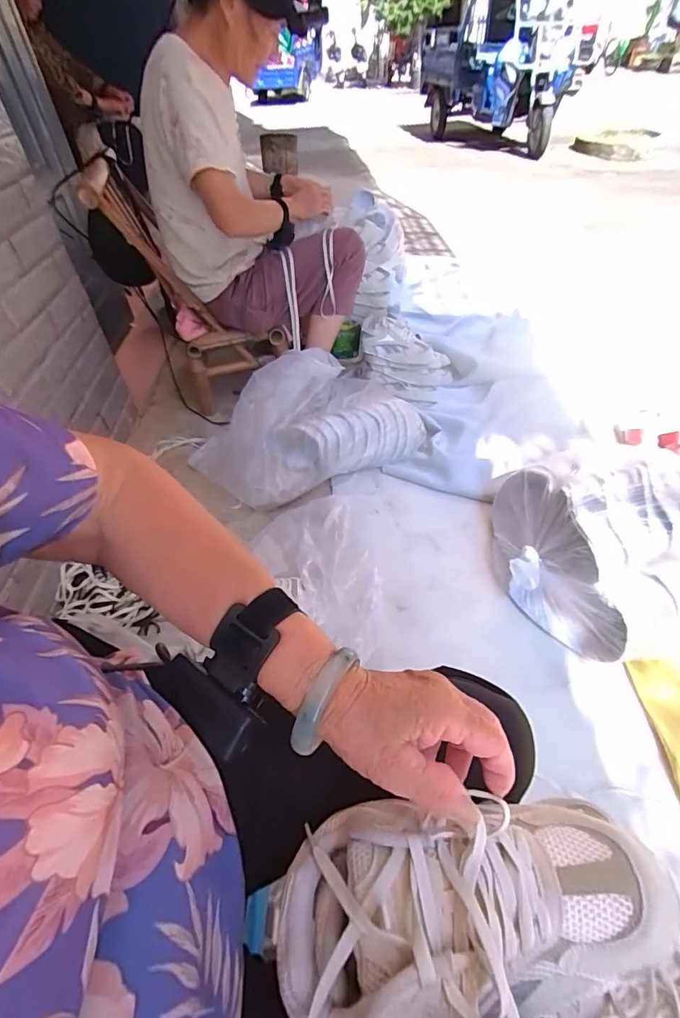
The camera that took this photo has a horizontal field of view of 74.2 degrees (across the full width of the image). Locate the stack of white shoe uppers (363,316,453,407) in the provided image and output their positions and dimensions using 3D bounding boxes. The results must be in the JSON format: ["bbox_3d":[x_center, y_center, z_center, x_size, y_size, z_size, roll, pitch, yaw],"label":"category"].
[{"bbox_3d":[0.184,-0.438,1.354,0.253,0.207,0.120,26,53,25],"label":"stack of white shoe uppers"}]

